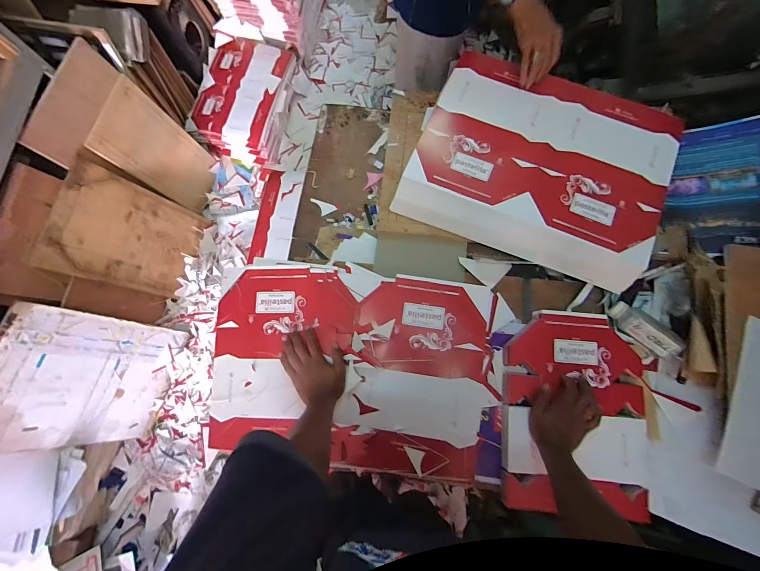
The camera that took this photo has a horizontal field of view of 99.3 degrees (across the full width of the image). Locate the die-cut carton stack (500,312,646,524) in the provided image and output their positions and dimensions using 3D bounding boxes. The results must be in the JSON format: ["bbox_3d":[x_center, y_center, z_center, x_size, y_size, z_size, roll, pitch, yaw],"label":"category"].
[{"bbox_3d":[0.402,0.254,0.671,0.276,0.053,0.386,5,78,3],"label":"die-cut carton stack"}]

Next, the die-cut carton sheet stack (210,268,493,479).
[{"bbox_3d":[-0.062,0.172,0.690,0.590,0.048,0.402,7,78,3],"label":"die-cut carton sheet stack"}]

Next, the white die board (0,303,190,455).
[{"bbox_3d":[-1.064,0.362,1.176,0.026,0.565,0.490,13,78,26],"label":"white die board"}]

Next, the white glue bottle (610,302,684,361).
[{"bbox_3d":[0.548,0.094,0.675,0.041,0.045,0.138,-37,60,-7],"label":"white glue bottle"}]

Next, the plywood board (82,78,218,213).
[{"bbox_3d":[-0.934,-0.569,1.409,0.020,0.505,0.322,10,78,19],"label":"plywood board"}]

